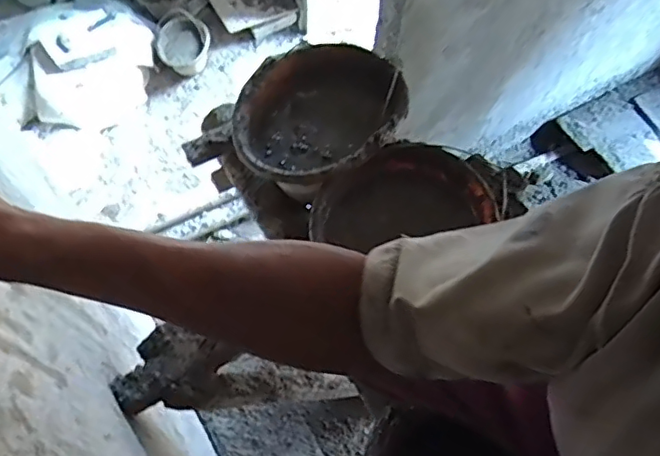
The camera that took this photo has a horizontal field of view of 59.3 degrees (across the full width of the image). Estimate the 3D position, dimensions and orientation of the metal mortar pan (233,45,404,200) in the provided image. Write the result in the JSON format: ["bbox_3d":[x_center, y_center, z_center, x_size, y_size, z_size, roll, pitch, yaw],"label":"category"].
[{"bbox_3d":[-0.017,-0.166,0.855,0.256,0.085,0.227,-18,65,-10],"label":"metal mortar pan"}]

